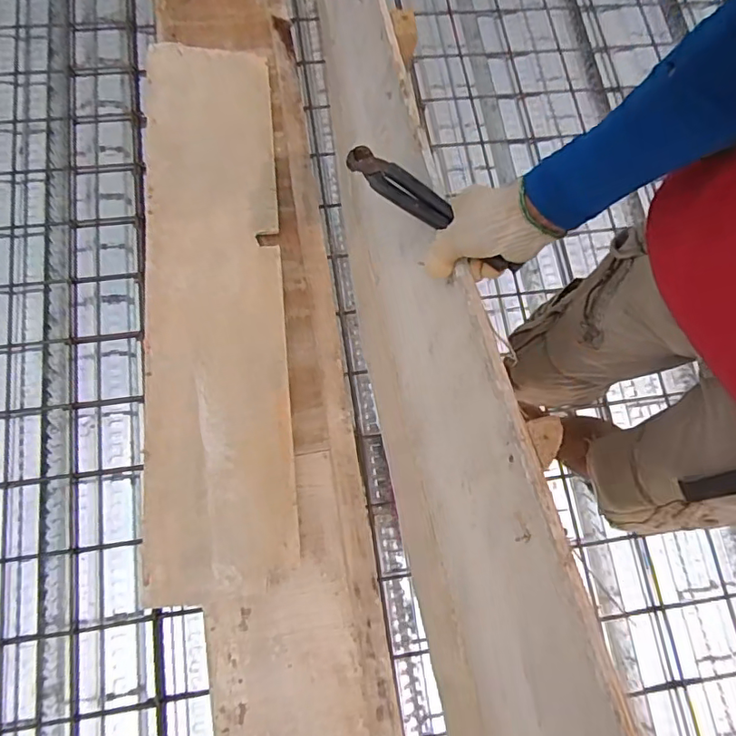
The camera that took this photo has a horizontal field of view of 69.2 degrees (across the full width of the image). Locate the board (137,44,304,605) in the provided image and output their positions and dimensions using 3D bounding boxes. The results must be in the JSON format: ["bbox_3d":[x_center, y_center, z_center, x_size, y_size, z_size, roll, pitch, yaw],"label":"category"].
[{"bbox_3d":[-0.348,-0.185,1.185,0.307,0.027,1.286,-4,74,-9],"label":"board"}]

